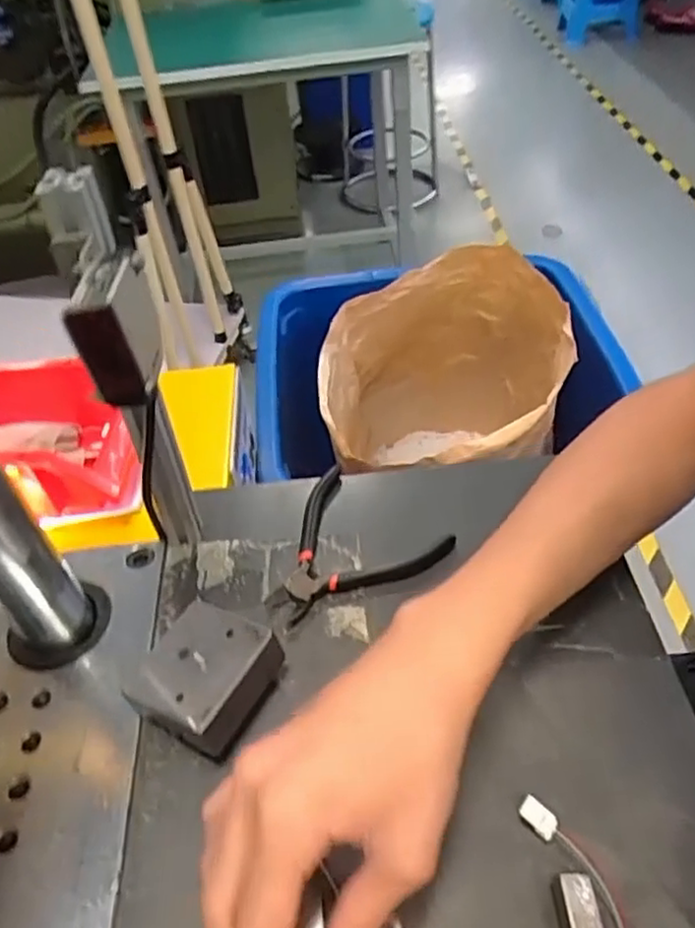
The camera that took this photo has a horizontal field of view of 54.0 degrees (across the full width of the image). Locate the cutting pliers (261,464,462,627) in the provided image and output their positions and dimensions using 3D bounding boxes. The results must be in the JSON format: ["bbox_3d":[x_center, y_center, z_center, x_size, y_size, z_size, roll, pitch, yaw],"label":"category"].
[{"bbox_3d":[-0.002,0.059,0.436,0.097,0.022,0.106,28,54,29],"label":"cutting pliers"}]

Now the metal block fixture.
[{"bbox_3d":[-0.074,0.117,0.372,0.075,0.041,0.068,18,50,22],"label":"metal block fixture"}]

